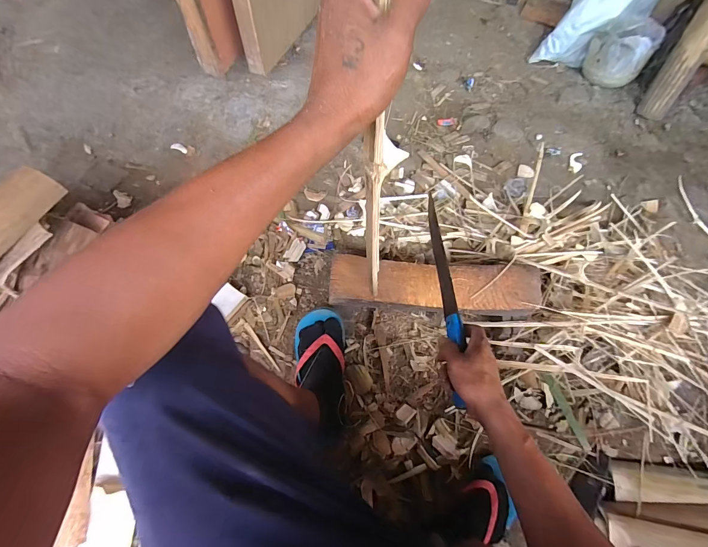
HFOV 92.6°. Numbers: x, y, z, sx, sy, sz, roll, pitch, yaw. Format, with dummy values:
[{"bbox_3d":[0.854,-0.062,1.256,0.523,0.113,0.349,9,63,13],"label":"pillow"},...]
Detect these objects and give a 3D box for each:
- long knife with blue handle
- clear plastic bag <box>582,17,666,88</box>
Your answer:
[{"bbox_3d":[0.148,0.014,0.554,0.023,0.032,0.389,3,52,-2],"label":"long knife with blue handle"},{"bbox_3d":[0.792,-0.654,1.023,0.171,0.186,0.134,35,67,14],"label":"clear plastic bag"}]

